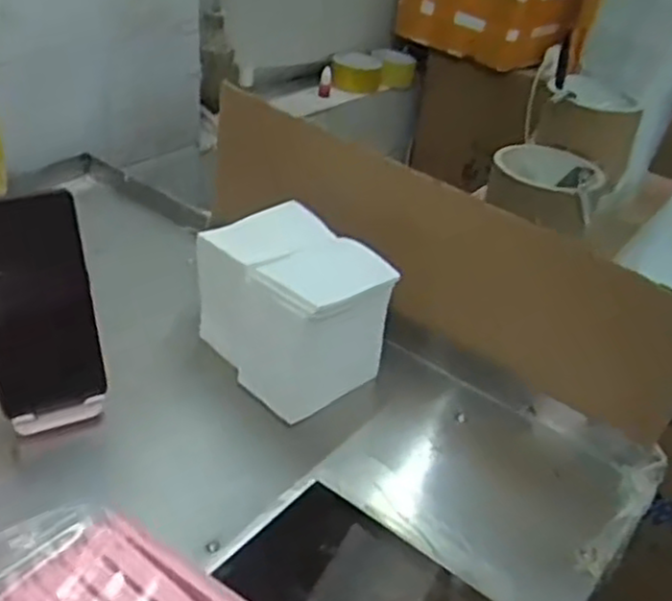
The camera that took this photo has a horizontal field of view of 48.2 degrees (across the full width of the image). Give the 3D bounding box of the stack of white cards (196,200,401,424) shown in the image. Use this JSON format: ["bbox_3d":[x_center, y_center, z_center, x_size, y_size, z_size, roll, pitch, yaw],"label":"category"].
[{"bbox_3d":[-0.038,0.008,0.634,0.108,0.124,0.144,-24,45,-38],"label":"stack of white cards"}]

